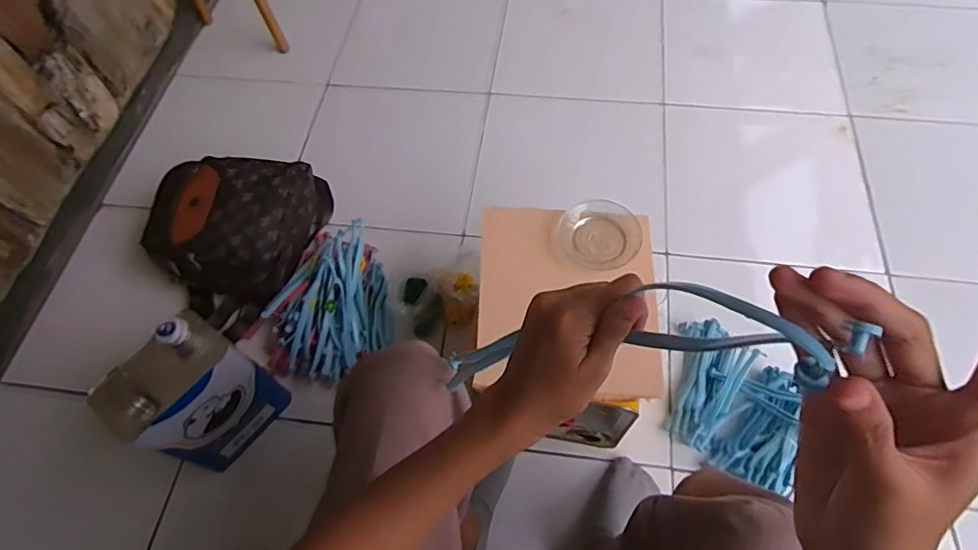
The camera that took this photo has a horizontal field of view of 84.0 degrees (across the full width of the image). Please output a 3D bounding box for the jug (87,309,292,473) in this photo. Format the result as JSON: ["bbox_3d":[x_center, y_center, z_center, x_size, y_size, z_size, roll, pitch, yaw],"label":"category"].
[{"bbox_3d":[-0.430,0.180,0.815,0.104,0.235,0.167,35,69,20],"label":"jug"}]

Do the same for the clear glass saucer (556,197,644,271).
[{"bbox_3d":[0.159,-0.059,0.778,0.113,0.022,0.097,21,91,8],"label":"clear glass saucer"}]

